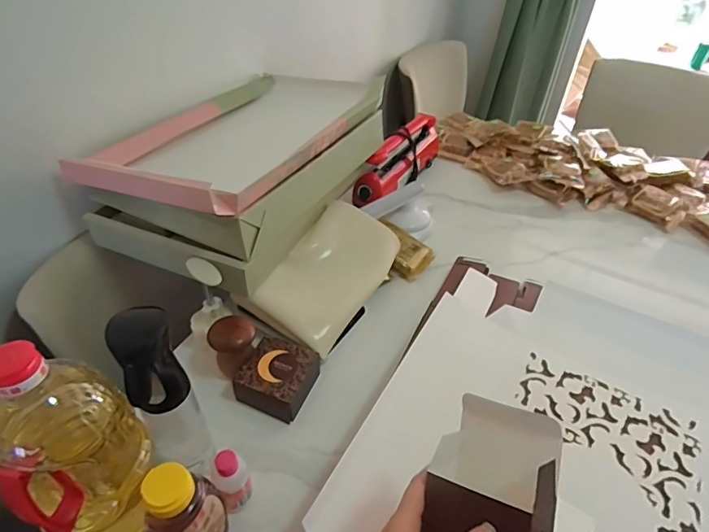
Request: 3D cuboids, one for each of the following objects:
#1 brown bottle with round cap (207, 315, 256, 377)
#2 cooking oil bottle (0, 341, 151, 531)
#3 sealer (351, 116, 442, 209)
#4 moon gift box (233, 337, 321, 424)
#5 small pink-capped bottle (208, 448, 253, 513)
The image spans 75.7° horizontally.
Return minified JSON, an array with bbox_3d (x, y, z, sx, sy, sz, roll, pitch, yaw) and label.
[{"bbox_3d":[-0.166,0.110,0.633,0.059,0.065,0.064,1,41,-1],"label":"brown bottle with round cap"},{"bbox_3d":[-0.241,0.165,0.402,0.099,0.250,0.096,-23,47,-26],"label":"cooking oil bottle"},{"bbox_3d":[0.112,-0.244,1.003,0.065,0.111,0.314,28,47,26],"label":"sealer"},{"bbox_3d":[-0.105,0.155,0.626,0.088,0.054,0.098,18,44,17],"label":"moon gift box"},{"bbox_3d":[-0.133,0.238,0.497,0.033,0.091,0.032,1,41,-1],"label":"small pink-capped bottle"}]

